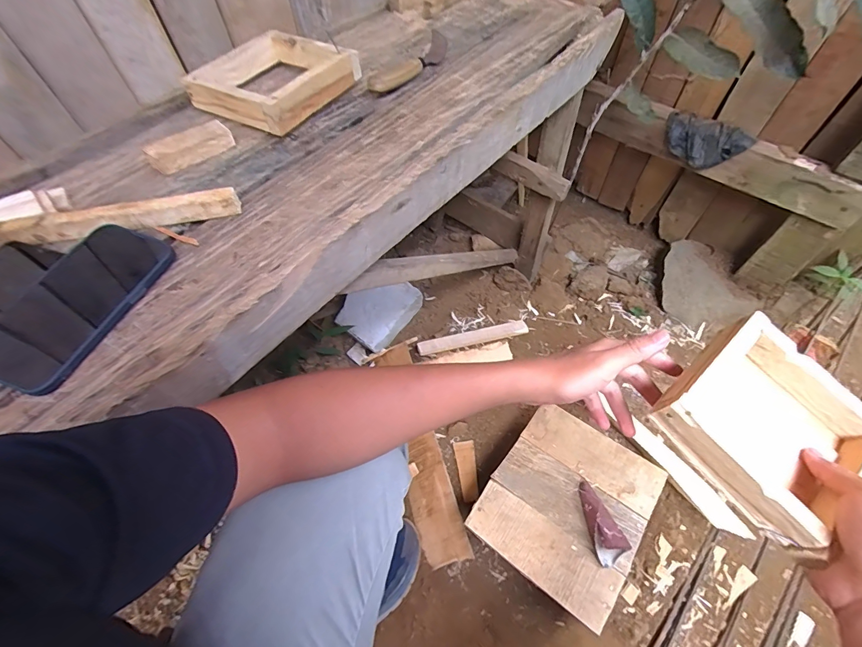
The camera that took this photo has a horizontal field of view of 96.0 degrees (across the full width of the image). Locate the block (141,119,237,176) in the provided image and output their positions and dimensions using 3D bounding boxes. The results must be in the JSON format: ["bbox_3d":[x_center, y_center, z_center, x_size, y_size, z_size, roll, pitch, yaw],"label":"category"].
[{"bbox_3d":[-0.263,-0.194,0.425,0.085,0.024,0.027,-31,62,-14],"label":"block"}]

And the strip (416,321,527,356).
[{"bbox_3d":[0.109,0.038,1.004,0.284,0.018,0.043,-14,60,-4],"label":"strip"}]

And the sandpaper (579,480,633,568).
[{"bbox_3d":[0.270,0.318,0.625,0.048,0.022,0.117,-18,60,-7],"label":"sandpaper"}]

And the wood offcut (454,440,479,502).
[{"bbox_3d":[0.075,0.304,0.806,0.042,0.004,0.125,-15,45,10],"label":"wood offcut"}]

